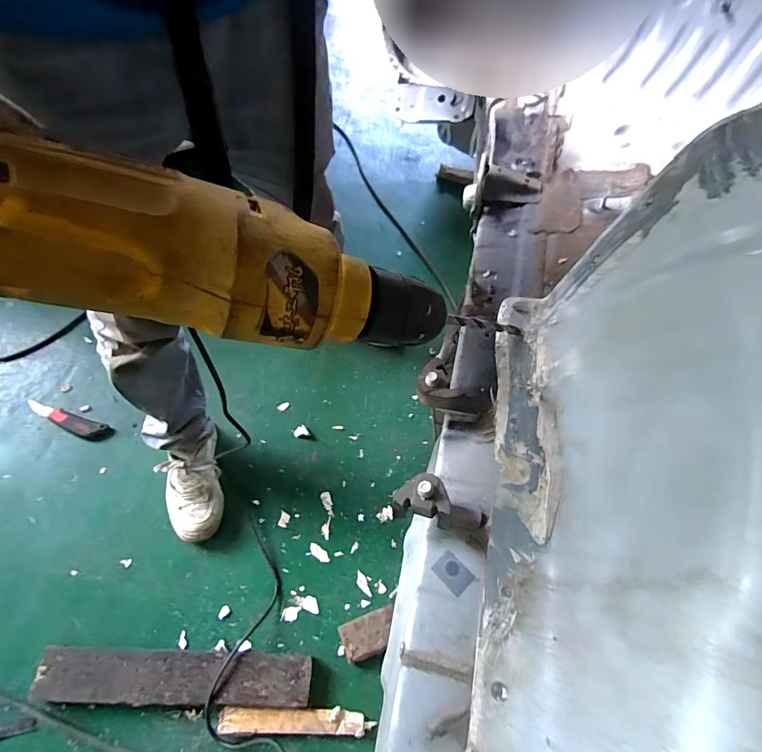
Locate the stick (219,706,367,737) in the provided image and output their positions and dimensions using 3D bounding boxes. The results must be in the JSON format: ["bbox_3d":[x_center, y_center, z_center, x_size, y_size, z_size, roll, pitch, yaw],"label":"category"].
[{"bbox_3d":[-0.154,0.596,0.703,0.242,0.019,0.038,4,60,-3],"label":"stick"}]

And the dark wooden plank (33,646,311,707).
[{"bbox_3d":[-0.357,0.526,0.712,0.463,0.040,0.080,4,60,-3],"label":"dark wooden plank"}]

